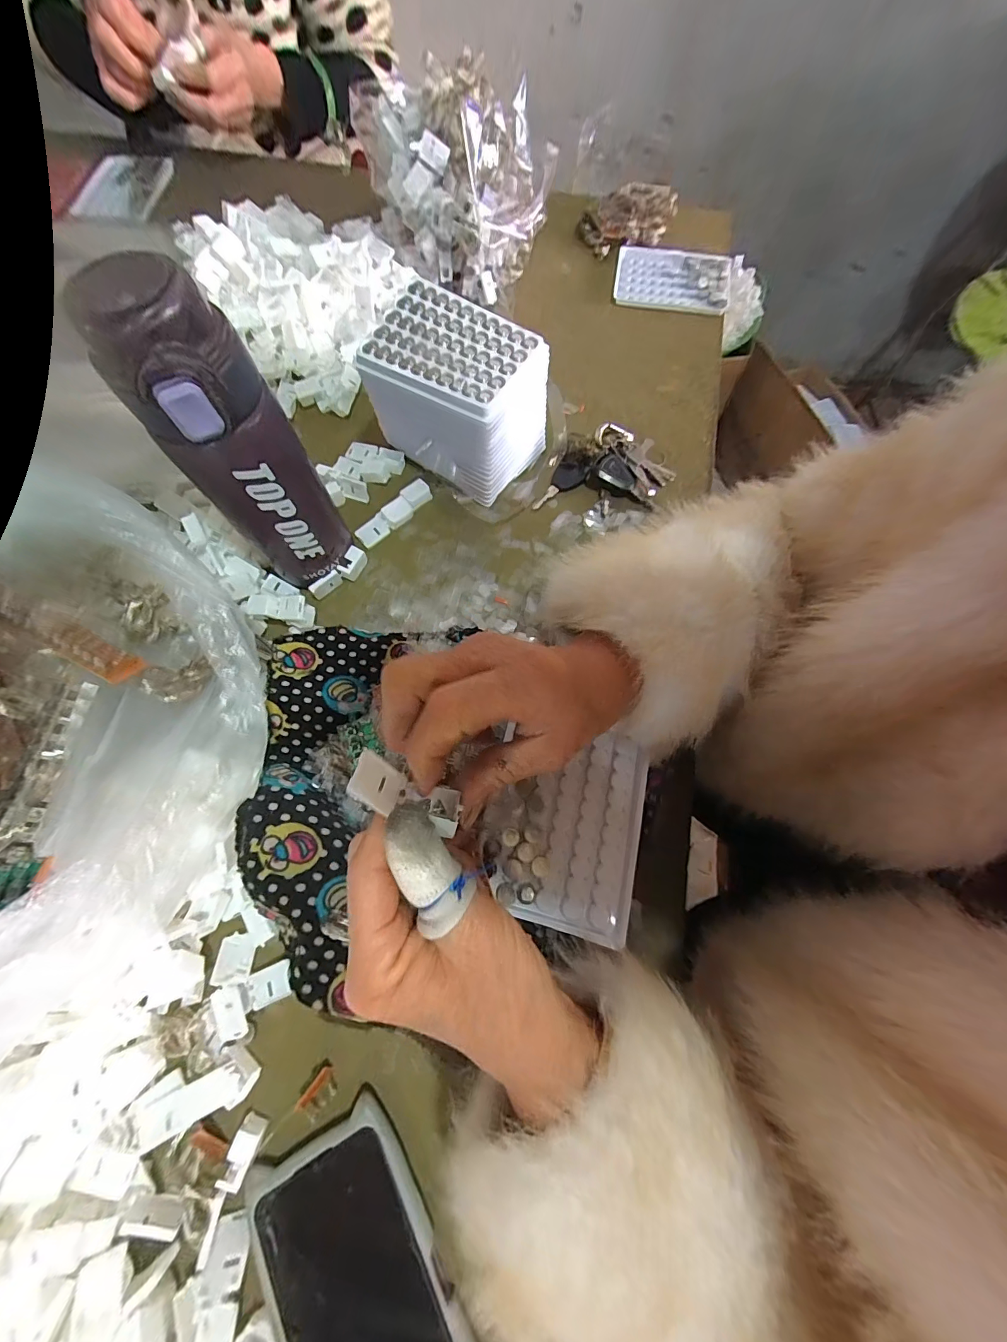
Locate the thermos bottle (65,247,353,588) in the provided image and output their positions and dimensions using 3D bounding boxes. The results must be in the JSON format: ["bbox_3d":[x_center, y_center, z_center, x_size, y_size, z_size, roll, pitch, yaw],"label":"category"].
[{"bbox_3d":[-0.159,-0.129,0.277,0.070,0.196,0.056,-39,75,-12],"label":"thermos bottle"}]

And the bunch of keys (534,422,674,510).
[{"bbox_3d":[0.098,-0.191,0.393,0.117,0.028,0.078,6,71,2],"label":"bunch of keys"}]

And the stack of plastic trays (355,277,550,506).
[{"bbox_3d":[-0.035,-0.232,0.368,0.132,0.101,0.099,31,74,10],"label":"stack of plastic trays"}]

